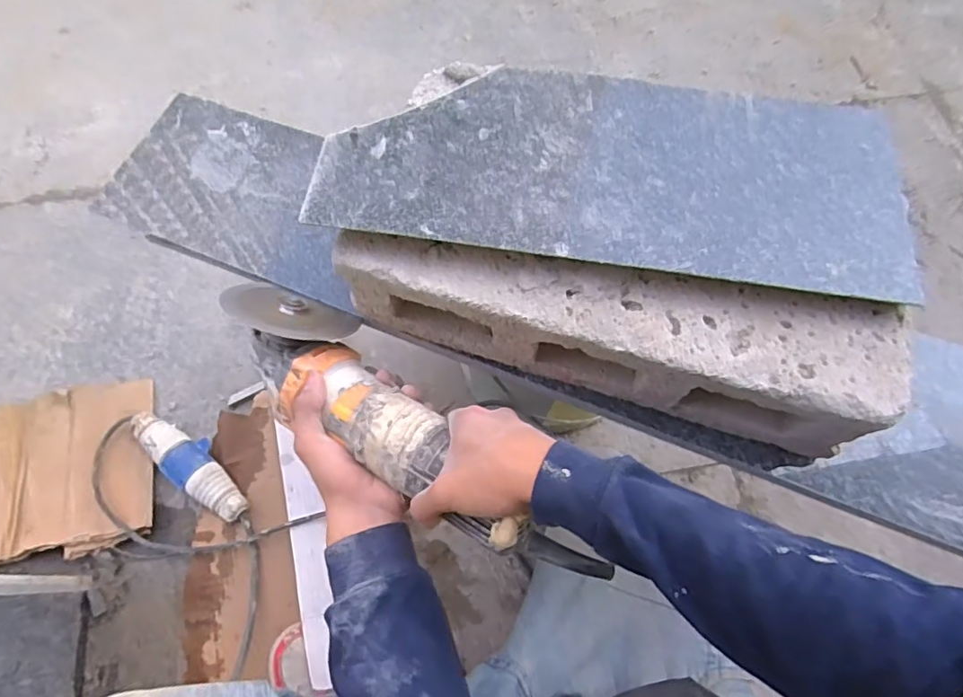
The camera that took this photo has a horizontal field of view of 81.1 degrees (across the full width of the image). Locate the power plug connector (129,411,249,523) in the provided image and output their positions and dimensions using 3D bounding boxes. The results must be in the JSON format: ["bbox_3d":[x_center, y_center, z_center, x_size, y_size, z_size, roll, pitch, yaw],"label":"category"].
[{"bbox_3d":[-0.381,0.152,0.739,0.189,0.045,0.057,36,71,13],"label":"power plug connector"}]

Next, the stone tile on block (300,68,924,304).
[{"bbox_3d":[0.098,-0.138,0.412,0.406,0.011,0.172,8,68,3],"label":"stone tile on block"}]

